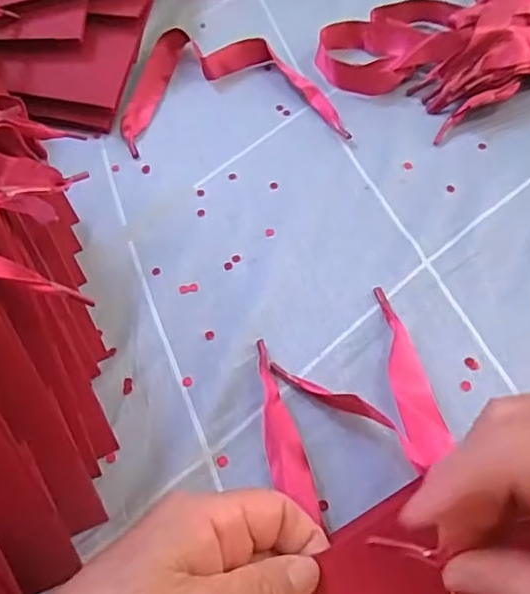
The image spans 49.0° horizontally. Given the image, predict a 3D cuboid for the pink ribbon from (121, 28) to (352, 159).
[{"bbox_3d":[-0.026,-0.154,0.419,0.152,0.019,0.110,-5,58,-1],"label":"pink ribbon"}]

